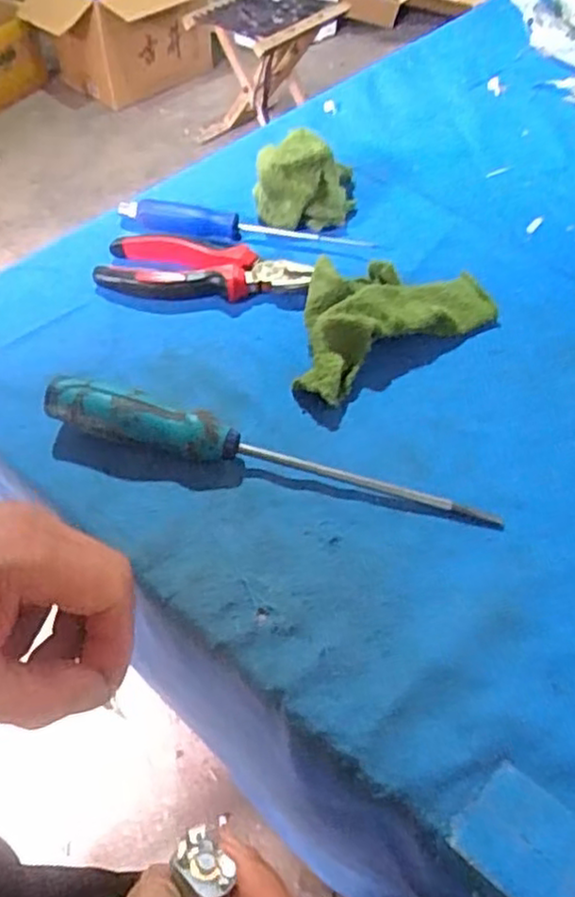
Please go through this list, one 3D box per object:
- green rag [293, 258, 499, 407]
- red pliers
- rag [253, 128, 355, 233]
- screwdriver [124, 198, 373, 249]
[{"bbox_3d":[0.057,-0.090,0.443,0.152,0.033,0.085,-29,58,-21],"label":"green rag"},{"bbox_3d":[-0.057,-0.122,0.476,0.141,0.019,0.052,10,53,7],"label":"red pliers"},{"bbox_3d":[0.014,-0.204,0.520,0.075,0.054,0.070,2,52,1],"label":"rag"},{"bbox_3d":[-0.032,-0.161,0.507,0.184,0.014,0.025,10,53,7],"label":"screwdriver"}]

